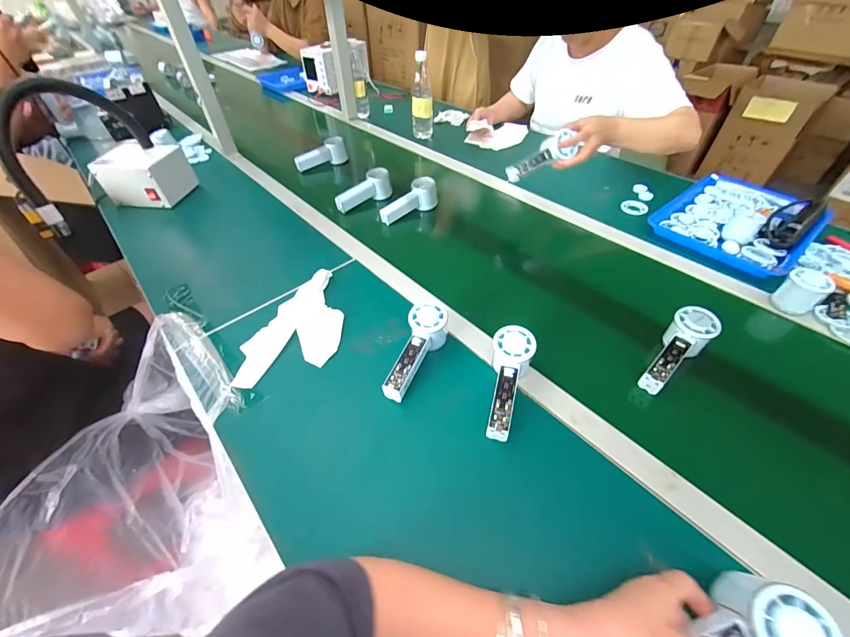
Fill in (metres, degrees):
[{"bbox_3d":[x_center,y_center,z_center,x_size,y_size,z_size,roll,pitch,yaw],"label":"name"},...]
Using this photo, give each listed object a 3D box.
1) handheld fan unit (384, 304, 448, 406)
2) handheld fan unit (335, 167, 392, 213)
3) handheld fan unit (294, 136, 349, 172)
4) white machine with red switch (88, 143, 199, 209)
[{"bbox_3d":[-0.014,0.051,0.531,0.056,0.056,0.155,19,64,17],"label":"handheld fan unit"},{"bbox_3d":[-0.154,-0.315,0.875,0.151,0.064,0.047,-30,54,-25],"label":"handheld fan unit"},{"bbox_3d":[-0.301,-0.475,1.030,0.148,0.065,0.046,-16,49,-15],"label":"handheld fan unit"},{"bbox_3d":[-0.708,-0.369,0.912,0.172,0.104,0.154,7,47,6],"label":"white machine with red switch"}]

